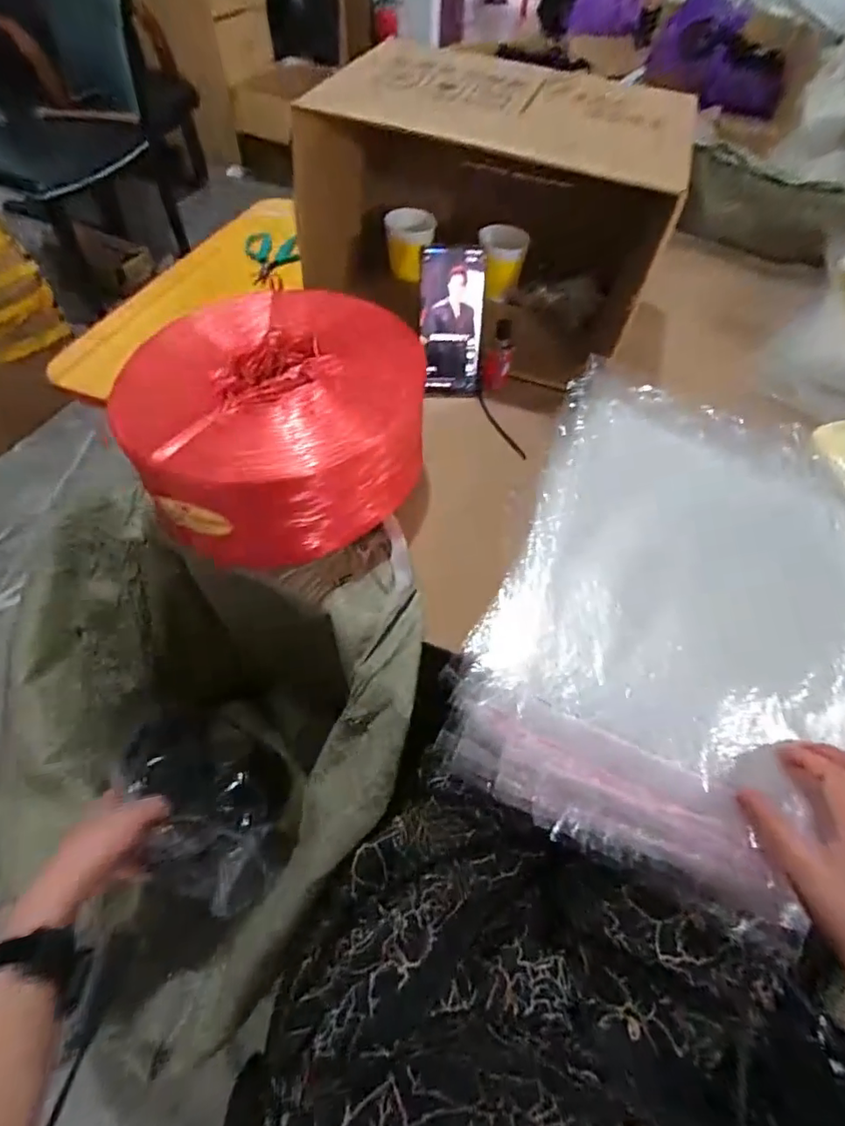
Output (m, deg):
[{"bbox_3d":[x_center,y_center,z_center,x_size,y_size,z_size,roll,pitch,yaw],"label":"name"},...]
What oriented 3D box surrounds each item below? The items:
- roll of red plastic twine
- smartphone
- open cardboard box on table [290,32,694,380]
[{"bbox_3d":[-0.127,-0.140,0.535,0.257,0.135,0.267,0,55,-3],"label":"roll of red plastic twine"},{"bbox_3d":[0.036,-0.279,0.642,0.073,0.162,0.007,-3,34,-1],"label":"smartphone"},{"bbox_3d":[0.086,-0.460,0.725,0.394,0.279,0.286,16,56,8],"label":"open cardboard box on table"}]

